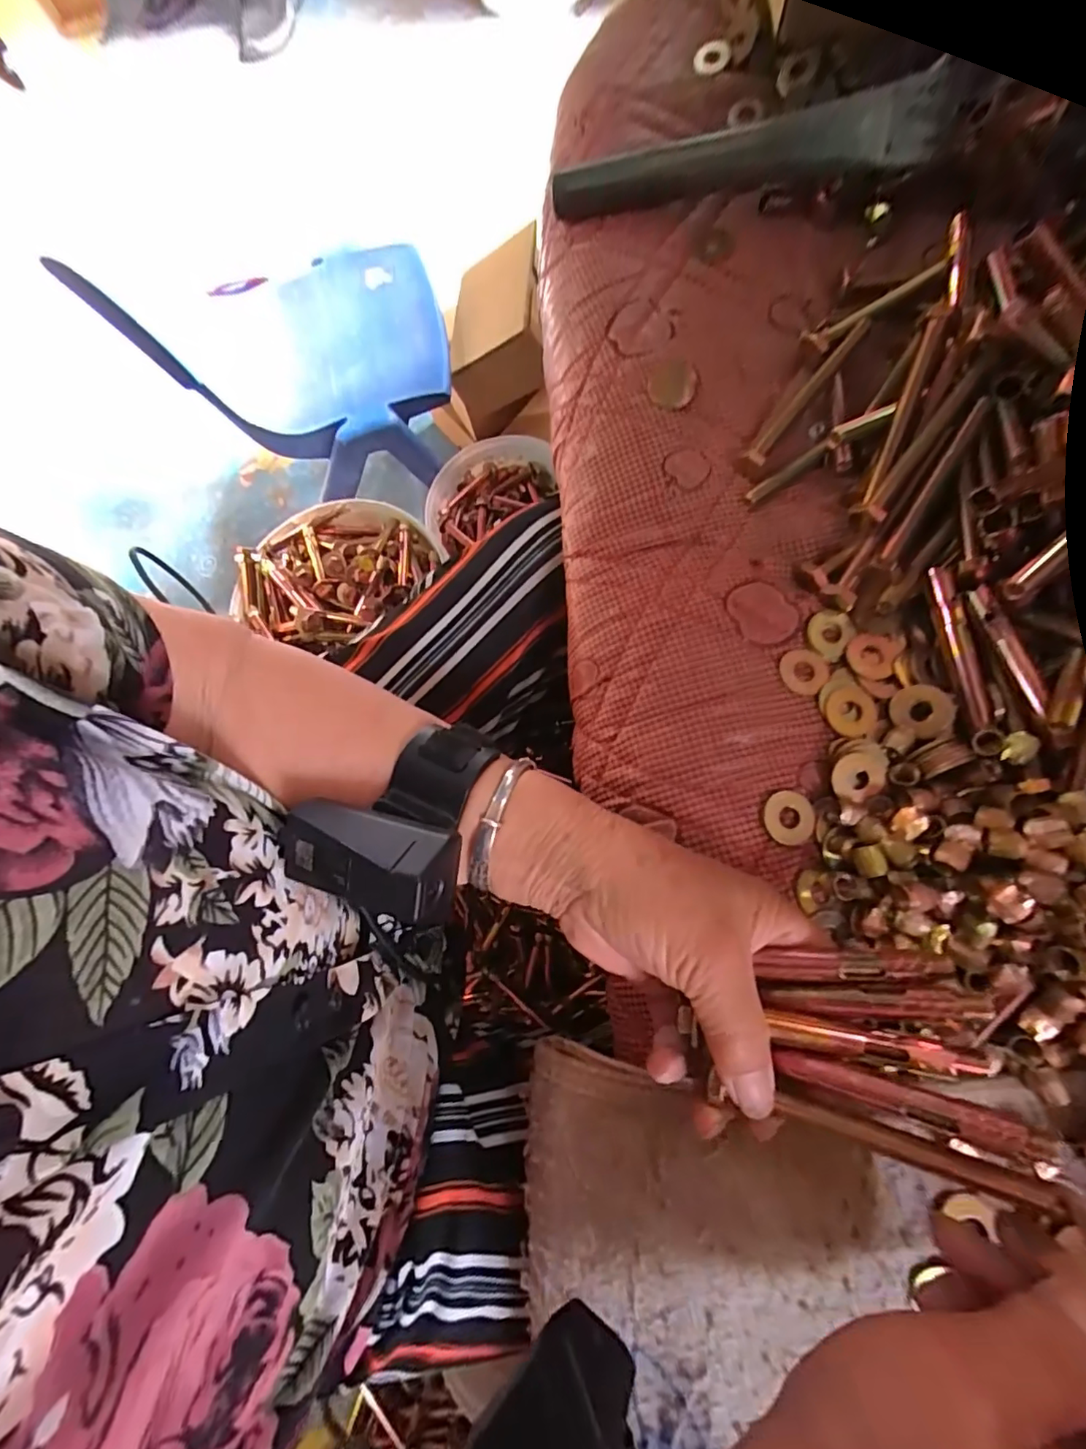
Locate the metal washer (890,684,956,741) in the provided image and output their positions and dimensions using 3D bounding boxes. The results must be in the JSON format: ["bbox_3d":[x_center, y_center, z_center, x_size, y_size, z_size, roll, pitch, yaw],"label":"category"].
[{"bbox_3d":[0.182,-0.007,0.257,0.026,0.004,0.024,-2,84,24],"label":"metal washer"}]

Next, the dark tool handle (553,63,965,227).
[{"bbox_3d":[0.110,-0.335,0.320,0.219,0.033,0.026,8,69,20],"label":"dark tool handle"}]

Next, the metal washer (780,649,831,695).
[{"bbox_3d":[0.132,-0.027,0.268,0.024,0.004,0.025,-1,69,2],"label":"metal washer"}]

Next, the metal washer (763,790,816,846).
[{"bbox_3d":[0.116,0.044,0.249,0.025,0.005,0.024,-3,69,1],"label":"metal washer"}]

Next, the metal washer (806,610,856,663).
[{"bbox_3d":[0.148,-0.048,0.274,0.022,0.006,0.028,33,74,13],"label":"metal washer"}]

